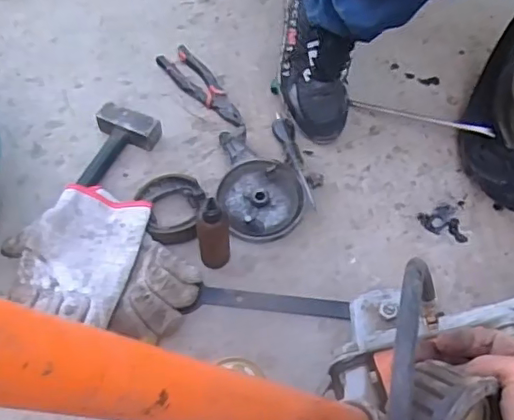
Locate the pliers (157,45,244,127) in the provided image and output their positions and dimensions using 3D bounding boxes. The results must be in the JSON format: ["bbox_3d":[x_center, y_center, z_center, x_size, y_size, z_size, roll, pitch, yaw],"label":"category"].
[{"bbox_3d":[-0.083,-0.197,0.903,0.059,0.021,0.182,-38,69,-19],"label":"pliers"}]

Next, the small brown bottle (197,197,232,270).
[{"bbox_3d":[-0.053,0.033,0.709,0.039,0.130,0.031,-5,59,-4],"label":"small brown bottle"}]

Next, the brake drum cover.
[{"bbox_3d":[-0.001,-0.039,0.814,0.112,0.027,0.174,-15,63,-10],"label":"brake drum cover"}]

